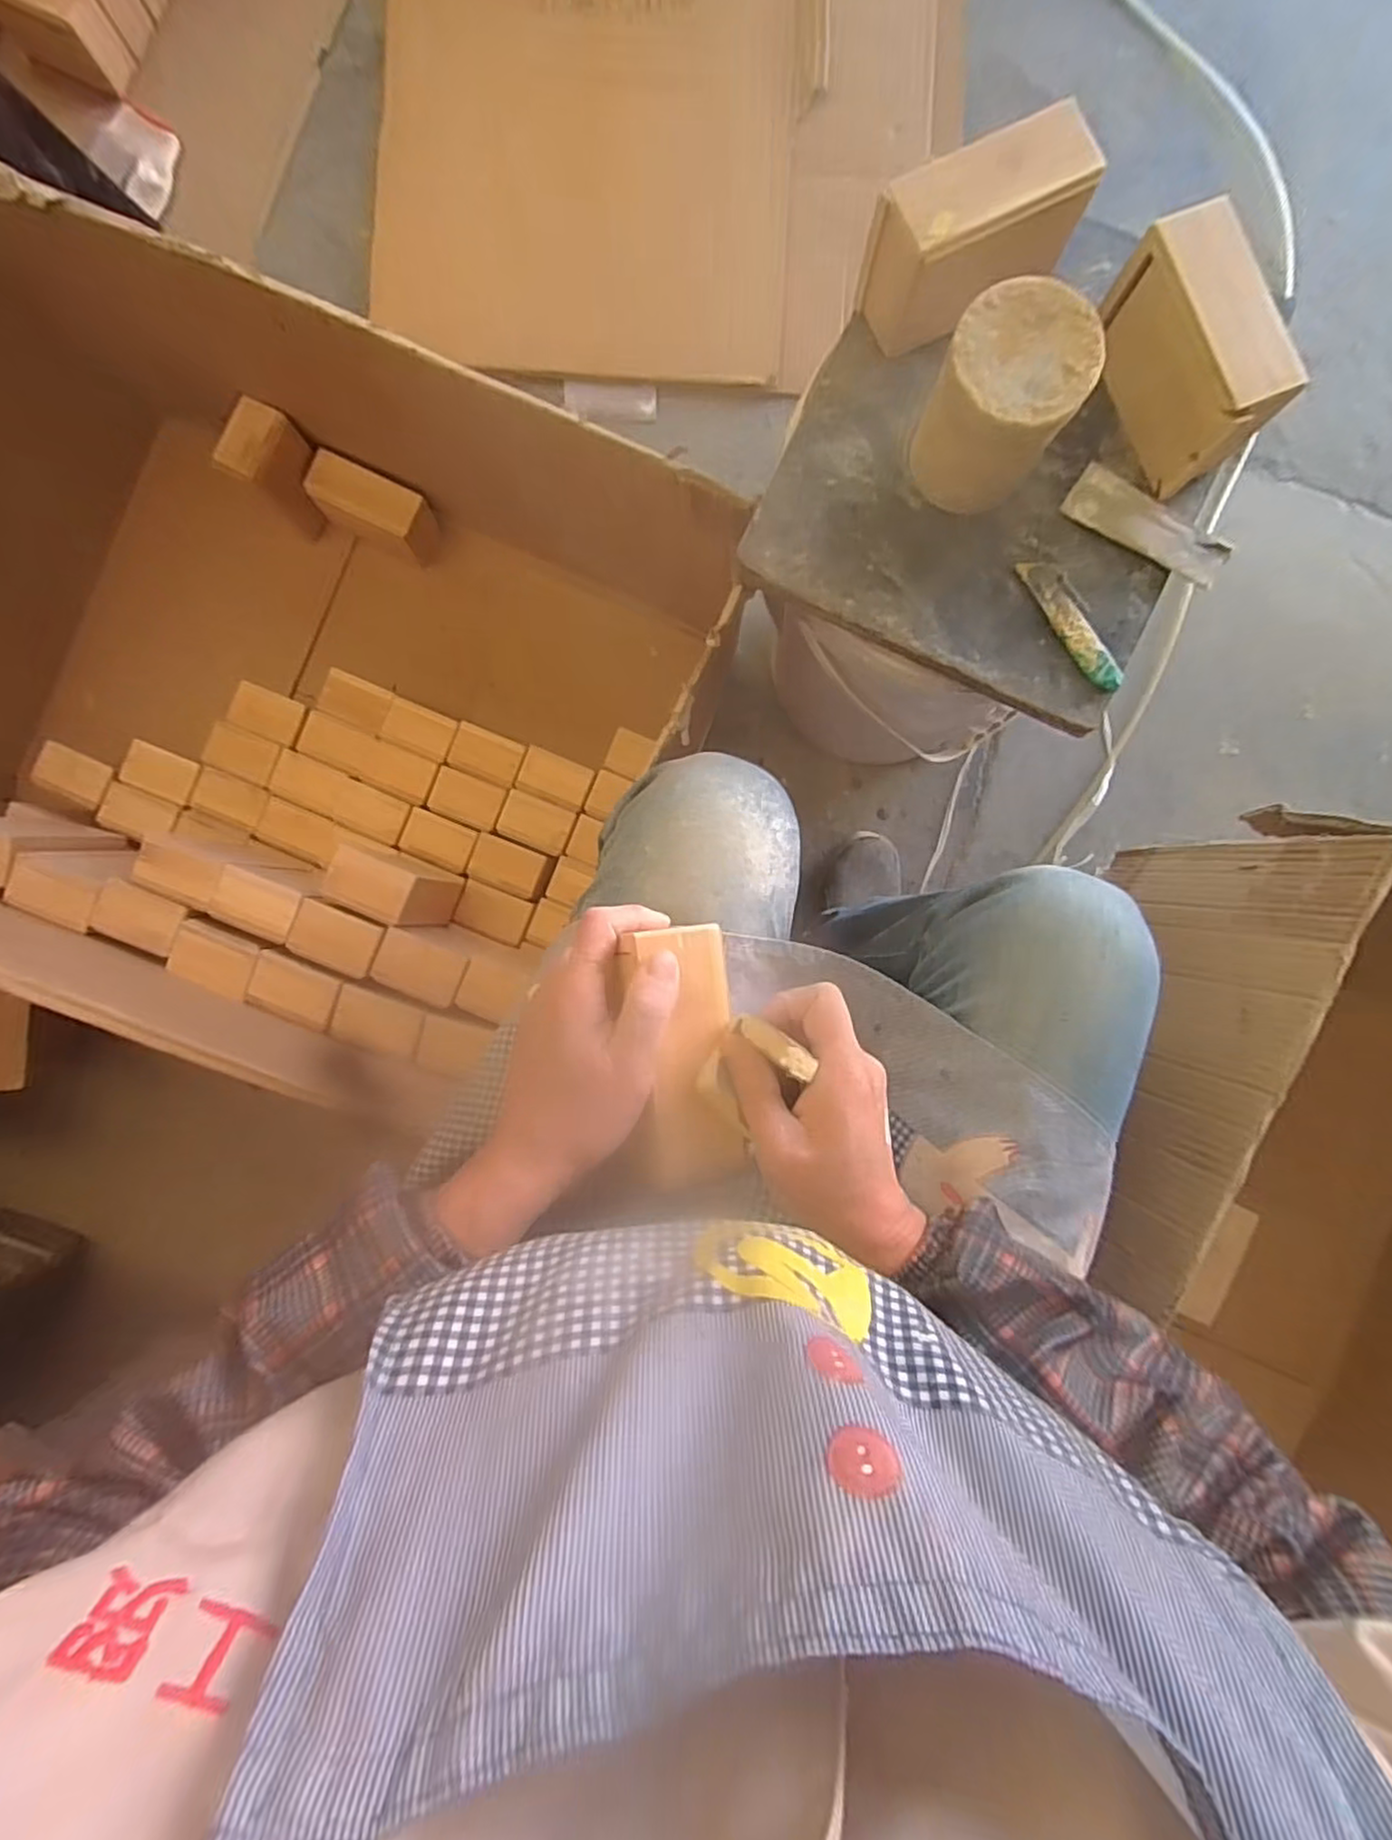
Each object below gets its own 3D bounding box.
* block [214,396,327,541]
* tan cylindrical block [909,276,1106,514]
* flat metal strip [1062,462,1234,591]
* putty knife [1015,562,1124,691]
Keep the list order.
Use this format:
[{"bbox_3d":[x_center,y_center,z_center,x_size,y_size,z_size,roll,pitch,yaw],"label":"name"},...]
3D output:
[{"bbox_3d":[-0.447,-0.486,0.754,0.054,0.125,0.075,20,90,-2],"label":"block"},{"bbox_3d":[0.181,-0.308,0.420,0.082,0.088,0.082,0,91,1],"label":"tan cylindrical block"},{"bbox_3d":[0.301,-0.262,0.460,0.107,0.009,0.038,34,91,1],"label":"flat metal strip"},{"bbox_3d":[0.251,-0.197,0.461,0.021,0.007,0.101,-30,90,1],"label":"putty knife"}]

